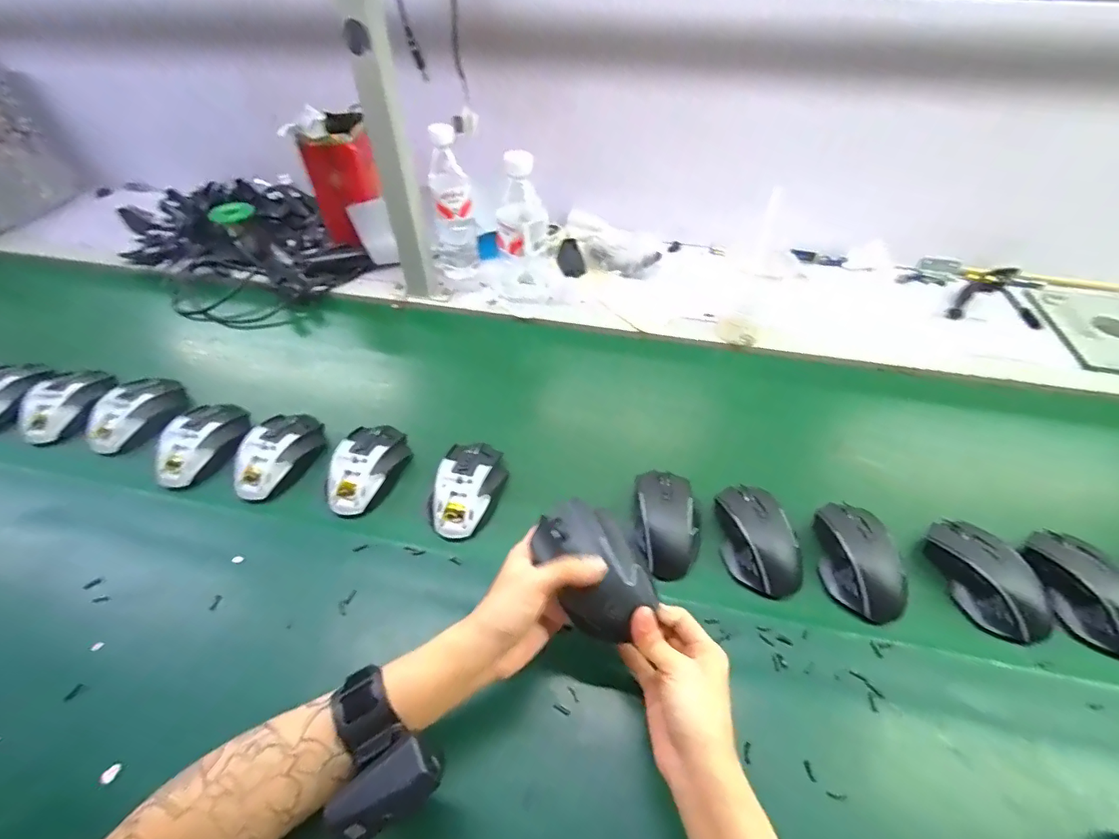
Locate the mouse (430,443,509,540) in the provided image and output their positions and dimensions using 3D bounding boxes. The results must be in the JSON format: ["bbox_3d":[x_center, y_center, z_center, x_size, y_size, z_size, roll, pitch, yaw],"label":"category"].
[{"bbox_3d":[-0.096,0.070,0.539,0.067,0.033,0.112,8,49,7],"label":"mouse"}]

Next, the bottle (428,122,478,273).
[{"bbox_3d":[-0.170,-0.326,0.780,0.069,0.229,0.056,-12,49,-10],"label":"bottle"}]

